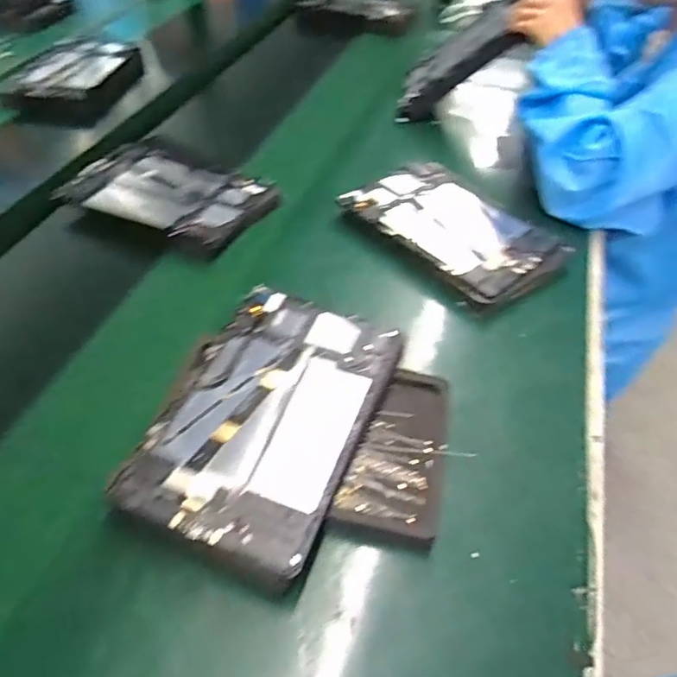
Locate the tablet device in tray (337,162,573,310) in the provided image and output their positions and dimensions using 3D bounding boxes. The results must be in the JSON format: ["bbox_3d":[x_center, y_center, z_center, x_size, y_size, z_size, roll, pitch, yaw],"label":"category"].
[{"bbox_3d":[0.141,-0.137,0.668,0.162,0.025,0.258,-30,56,-28],"label":"tablet device in tray"}]

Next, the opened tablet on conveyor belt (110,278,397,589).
[{"bbox_3d":[-0.063,0.065,0.458,0.174,0.045,0.251,18,53,14],"label":"opened tablet on conveyor belt"}]

